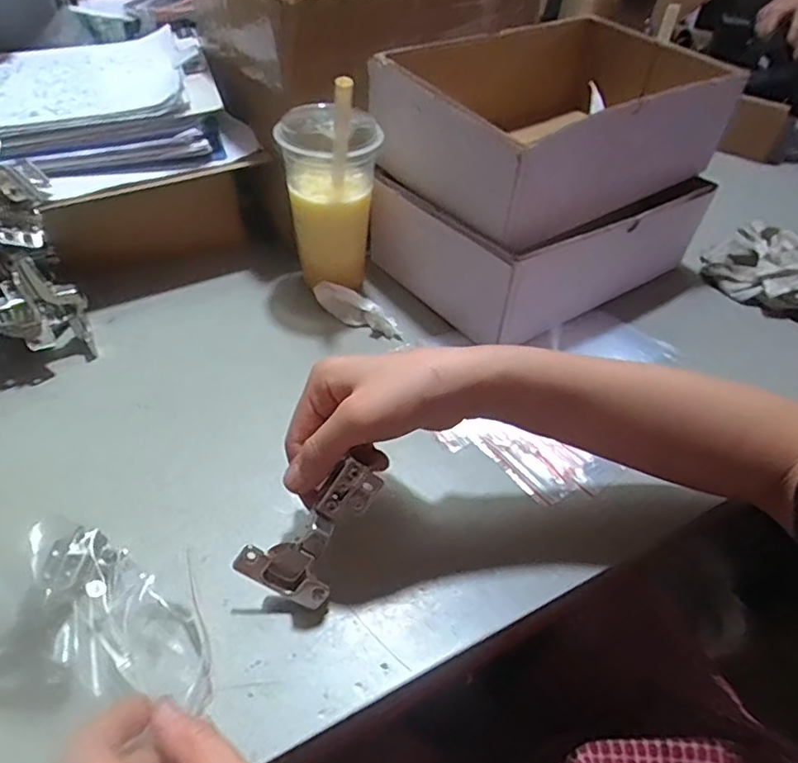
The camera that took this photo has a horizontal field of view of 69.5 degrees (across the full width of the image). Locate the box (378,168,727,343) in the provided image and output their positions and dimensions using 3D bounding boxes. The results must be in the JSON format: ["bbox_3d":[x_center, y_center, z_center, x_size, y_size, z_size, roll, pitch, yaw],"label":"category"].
[{"bbox_3d":[0.159,-0.164,0.616,0.318,0.109,0.195,-25,52,-27],"label":"box"}]

